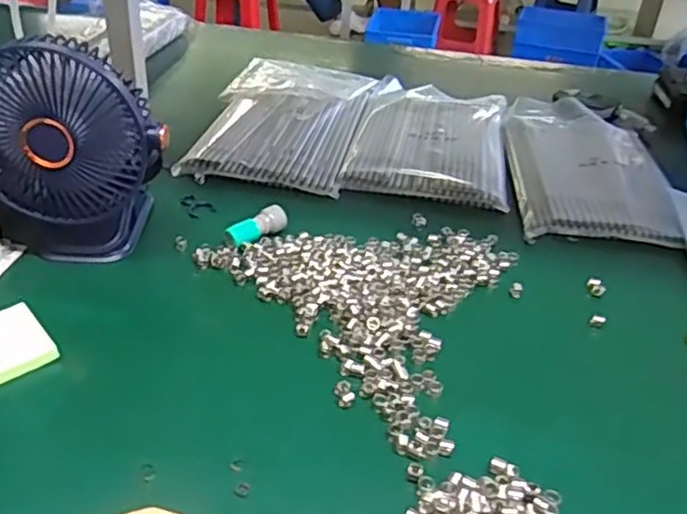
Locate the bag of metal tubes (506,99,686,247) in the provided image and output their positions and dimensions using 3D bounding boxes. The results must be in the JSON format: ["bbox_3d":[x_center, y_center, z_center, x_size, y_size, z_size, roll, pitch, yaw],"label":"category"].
[{"bbox_3d":[0.286,-0.113,0.803,0.173,0.028,0.334,7,33,4],"label":"bag of metal tubes"}]

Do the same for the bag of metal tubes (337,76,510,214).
[{"bbox_3d":[0.112,-0.154,0.843,0.180,0.022,0.304,8,33,7],"label":"bag of metal tubes"}]

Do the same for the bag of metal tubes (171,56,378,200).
[{"bbox_3d":[-0.074,-0.178,0.844,0.194,0.036,0.324,8,33,6],"label":"bag of metal tubes"}]

